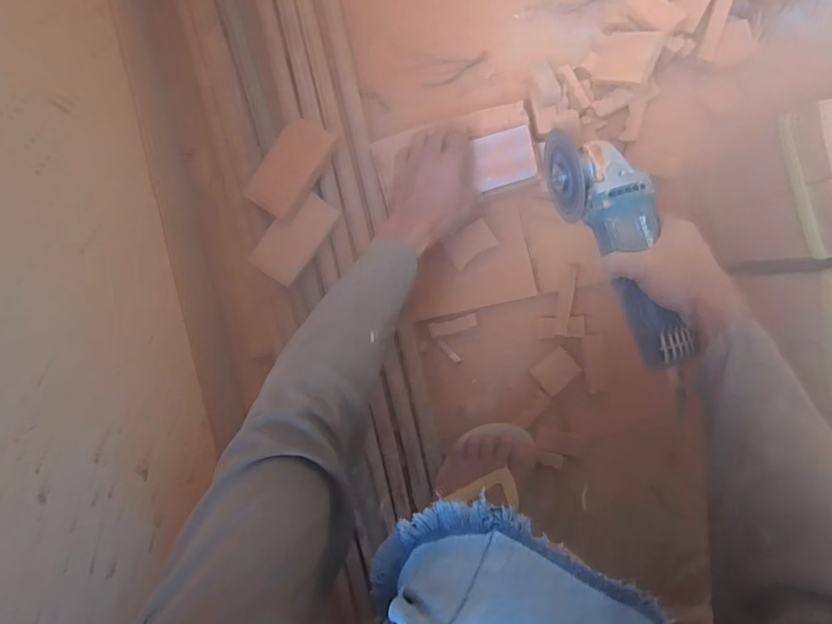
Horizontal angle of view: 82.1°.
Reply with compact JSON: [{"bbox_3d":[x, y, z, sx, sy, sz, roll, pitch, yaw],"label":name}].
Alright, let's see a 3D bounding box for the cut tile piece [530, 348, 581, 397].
[{"bbox_3d":[0.183,0.077,0.628,0.053,0.023,0.041,-39,91,4],"label":"cut tile piece"}]

